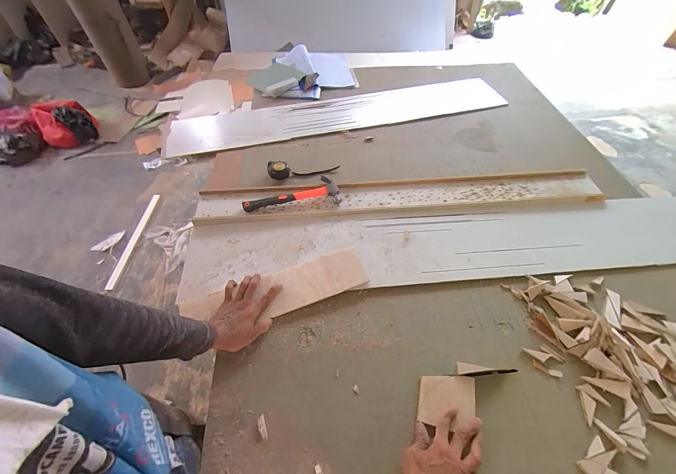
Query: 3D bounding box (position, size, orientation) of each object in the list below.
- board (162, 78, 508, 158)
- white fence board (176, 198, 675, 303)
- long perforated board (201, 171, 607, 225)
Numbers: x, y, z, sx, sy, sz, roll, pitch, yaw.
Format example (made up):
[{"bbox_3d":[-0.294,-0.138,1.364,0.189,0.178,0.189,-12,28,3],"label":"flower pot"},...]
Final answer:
[{"bbox_3d":[0.005,-0.478,1.102,1.242,0.017,0.237,-11,56,-7],"label":"board"},{"bbox_3d":[0.287,0.012,0.746,1.322,0.023,0.219,-4,56,-2],"label":"white fence board"},{"bbox_3d":[0.173,-0.122,0.827,1.135,0.029,0.117,-4,56,-2],"label":"long perforated board"}]

